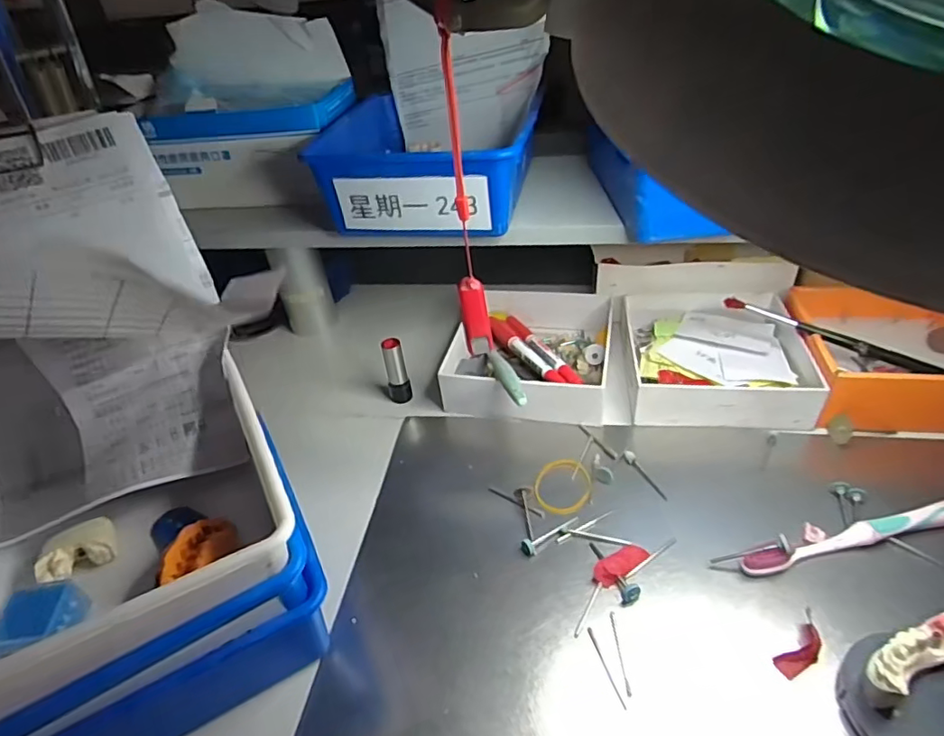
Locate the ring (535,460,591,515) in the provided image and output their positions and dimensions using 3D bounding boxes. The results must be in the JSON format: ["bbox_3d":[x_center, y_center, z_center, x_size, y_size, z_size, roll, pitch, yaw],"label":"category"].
[{"bbox_3d":[0.063,0.081,0.391,0.038,0.010,0.041,-6,46,7],"label":"ring"}]

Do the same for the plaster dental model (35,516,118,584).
[{"bbox_3d":[-0.212,0.097,0.302,0.035,0.011,0.030,-27,43,-23],"label":"plaster dental model"}]

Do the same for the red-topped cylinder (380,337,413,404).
[{"bbox_3d":[-0.063,0.003,0.467,0.018,0.056,0.012,-15,39,-10],"label":"red-topped cylinder"}]

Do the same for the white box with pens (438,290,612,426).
[{"bbox_3d":[0.054,-0.021,0.488,0.136,0.043,0.153,3,39,12],"label":"white box with pens"}]

